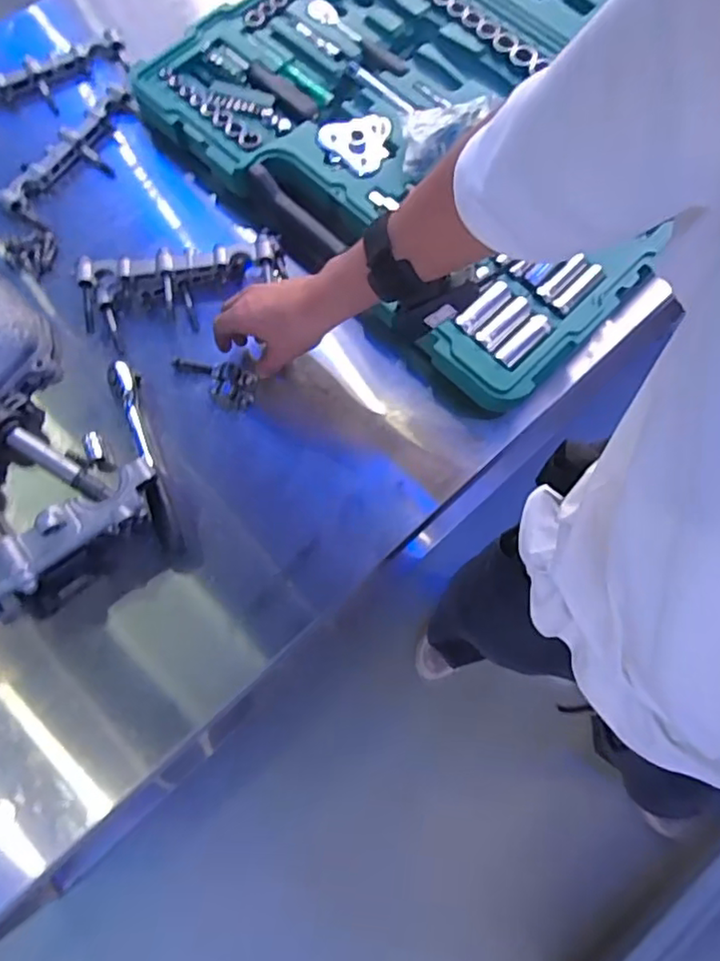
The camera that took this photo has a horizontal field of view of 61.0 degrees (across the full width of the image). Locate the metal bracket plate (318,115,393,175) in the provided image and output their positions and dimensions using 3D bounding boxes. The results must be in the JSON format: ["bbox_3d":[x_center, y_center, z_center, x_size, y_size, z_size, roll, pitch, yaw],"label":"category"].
[{"bbox_3d":[0.000,-0.347,0.631,0.073,0.015,0.059,-14,73,-5],"label":"metal bracket plate"}]

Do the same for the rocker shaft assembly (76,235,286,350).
[{"bbox_3d":[-0.177,-0.194,0.617,0.203,0.039,0.081,-11,73,-4],"label":"rocker shaft assembly"}]

